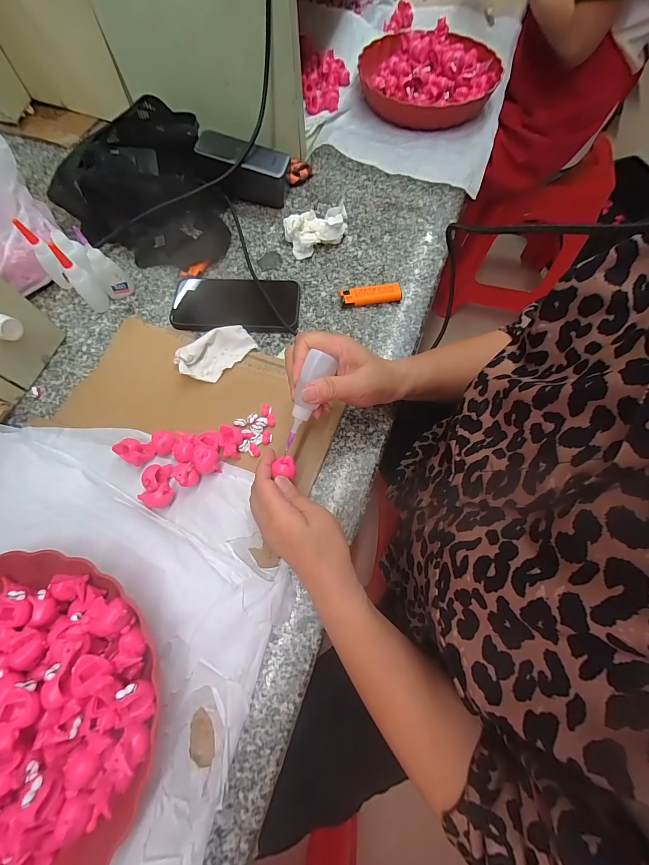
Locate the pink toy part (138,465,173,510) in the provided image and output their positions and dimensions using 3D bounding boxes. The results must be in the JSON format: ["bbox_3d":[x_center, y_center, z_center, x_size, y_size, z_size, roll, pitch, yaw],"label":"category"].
[{"bbox_3d":[-0.163,0.053,0.331,0.029,0.026,0.043,17,68,7],"label":"pink toy part"}]

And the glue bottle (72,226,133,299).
[{"bbox_3d":[-0.275,-0.209,0.420,0.030,0.087,0.019,-8,67,-3],"label":"glue bottle"}]

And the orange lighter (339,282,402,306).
[{"bbox_3d":[0.062,-0.182,0.443,0.079,0.014,0.024,-9,68,-4],"label":"orange lighter"}]

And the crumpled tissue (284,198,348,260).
[{"bbox_3d":[-0.008,-0.290,0.477,0.090,0.033,0.058,-19,69,-8],"label":"crumpled tissue"}]

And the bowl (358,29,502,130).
[{"bbox_3d":[0.186,-0.648,0.601,0.236,0.053,0.236,0,67,0],"label":"bowl"}]

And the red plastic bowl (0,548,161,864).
[{"bbox_3d":[-0.246,0.225,0.245,0.233,0.062,0.231,0,67,0],"label":"red plastic bowl"}]

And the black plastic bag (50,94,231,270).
[{"bbox_3d":[-0.249,-0.363,0.478,0.200,0.101,0.222,-1,67,0],"label":"black plastic bag"}]

